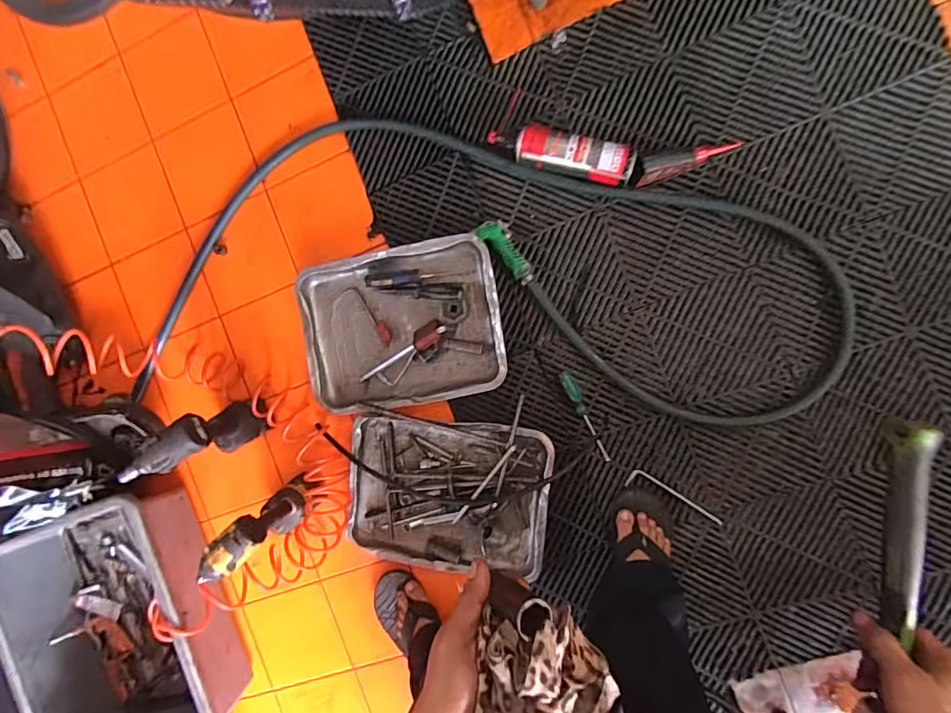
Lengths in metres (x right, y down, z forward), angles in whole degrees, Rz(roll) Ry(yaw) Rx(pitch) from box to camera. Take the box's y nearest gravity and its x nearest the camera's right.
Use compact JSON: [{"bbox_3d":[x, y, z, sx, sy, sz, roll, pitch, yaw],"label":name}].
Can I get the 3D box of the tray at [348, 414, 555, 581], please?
[{"bbox_3d":[-0.055,0.271,0.918,0.380,0.046,0.289,4,93,8],"label":"tray"}]

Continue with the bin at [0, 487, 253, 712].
[{"bbox_3d":[-0.717,0.559,0.978,0.439,0.181,0.487,-22,89,9],"label":"bin"}]

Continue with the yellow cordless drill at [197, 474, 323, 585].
[{"bbox_3d":[-0.381,0.299,0.852,0.131,0.219,0.072,-41,87,9],"label":"yellow cordless drill"}]

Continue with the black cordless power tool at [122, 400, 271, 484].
[{"bbox_3d":[-0.500,0.145,0.859,0.142,0.211,0.082,-16,91,10],"label":"black cordless power tool"}]

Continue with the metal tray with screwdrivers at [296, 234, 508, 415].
[{"bbox_3d":[-0.144,-0.056,0.916,0.389,0.044,0.300,-9,91,9],"label":"metal tray with screwdrivers"}]

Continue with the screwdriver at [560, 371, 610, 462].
[{"bbox_3d":[0.206,0.113,0.880,0.027,0.021,0.182,-26,88,9],"label":"screwdriver"}]

